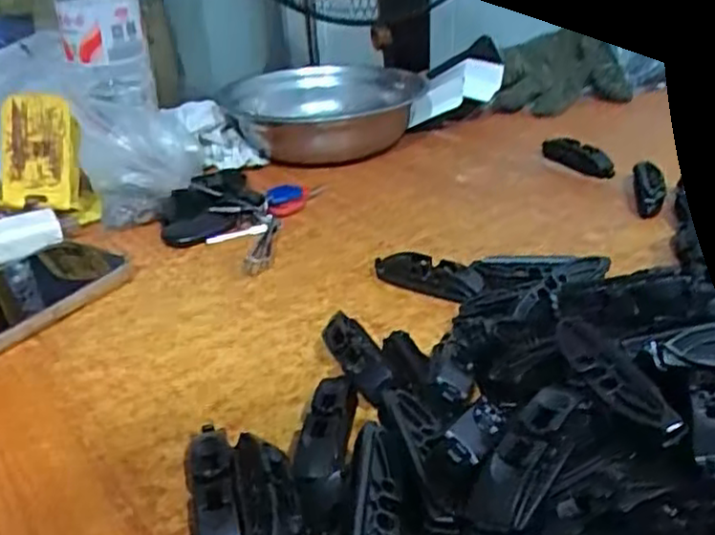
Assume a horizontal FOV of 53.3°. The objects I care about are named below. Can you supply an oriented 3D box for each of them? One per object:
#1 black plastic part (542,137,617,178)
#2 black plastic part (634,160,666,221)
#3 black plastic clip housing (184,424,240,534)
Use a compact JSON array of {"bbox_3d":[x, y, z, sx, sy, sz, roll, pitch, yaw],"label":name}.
[{"bbox_3d":[0.184,-0.094,0.603,0.017,0.023,0.072,-16,29,-20],"label":"black plastic part"},{"bbox_3d":[0.218,-0.057,0.533,0.023,0.025,0.068,6,29,19],"label":"black plastic part"},{"bbox_3d":[-0.060,0.094,0.294,0.020,0.018,0.079,-11,28,-11],"label":"black plastic clip housing"}]

